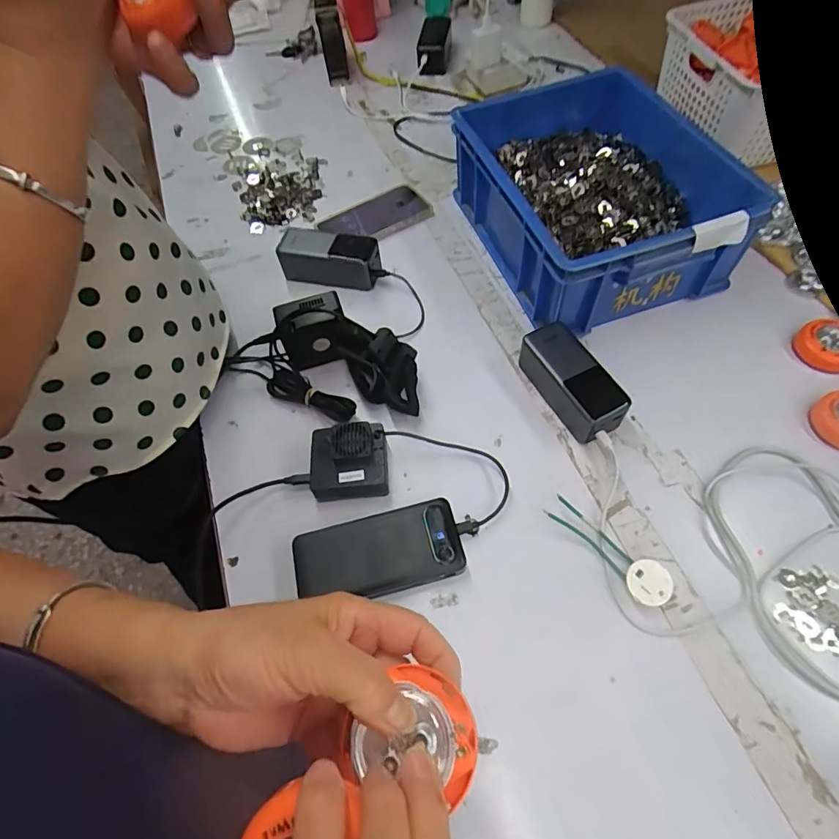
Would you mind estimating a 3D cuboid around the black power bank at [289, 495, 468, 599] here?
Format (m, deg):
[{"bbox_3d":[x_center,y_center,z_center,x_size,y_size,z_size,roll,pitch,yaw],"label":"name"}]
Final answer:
[{"bbox_3d":[-0.038,0.130,0.471,0.153,0.032,0.076,-15,59,-5],"label":"black power bank"}]

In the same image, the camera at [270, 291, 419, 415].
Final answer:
[{"bbox_3d":[-0.070,-0.077,0.559,0.166,0.091,0.065,24,64,18],"label":"camera"}]

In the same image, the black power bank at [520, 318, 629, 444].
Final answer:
[{"bbox_3d":[0.165,-0.043,0.542,0.059,0.057,0.132,-27,61,-12],"label":"black power bank"}]

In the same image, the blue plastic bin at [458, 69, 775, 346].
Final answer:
[{"bbox_3d":[0.232,-0.306,0.658,0.288,0.119,0.374,-18,59,-6],"label":"blue plastic bin"}]

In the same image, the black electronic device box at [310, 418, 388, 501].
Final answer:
[{"bbox_3d":[-0.074,0.045,0.514,0.078,0.047,0.068,-7,59,0],"label":"black electronic device box"}]

